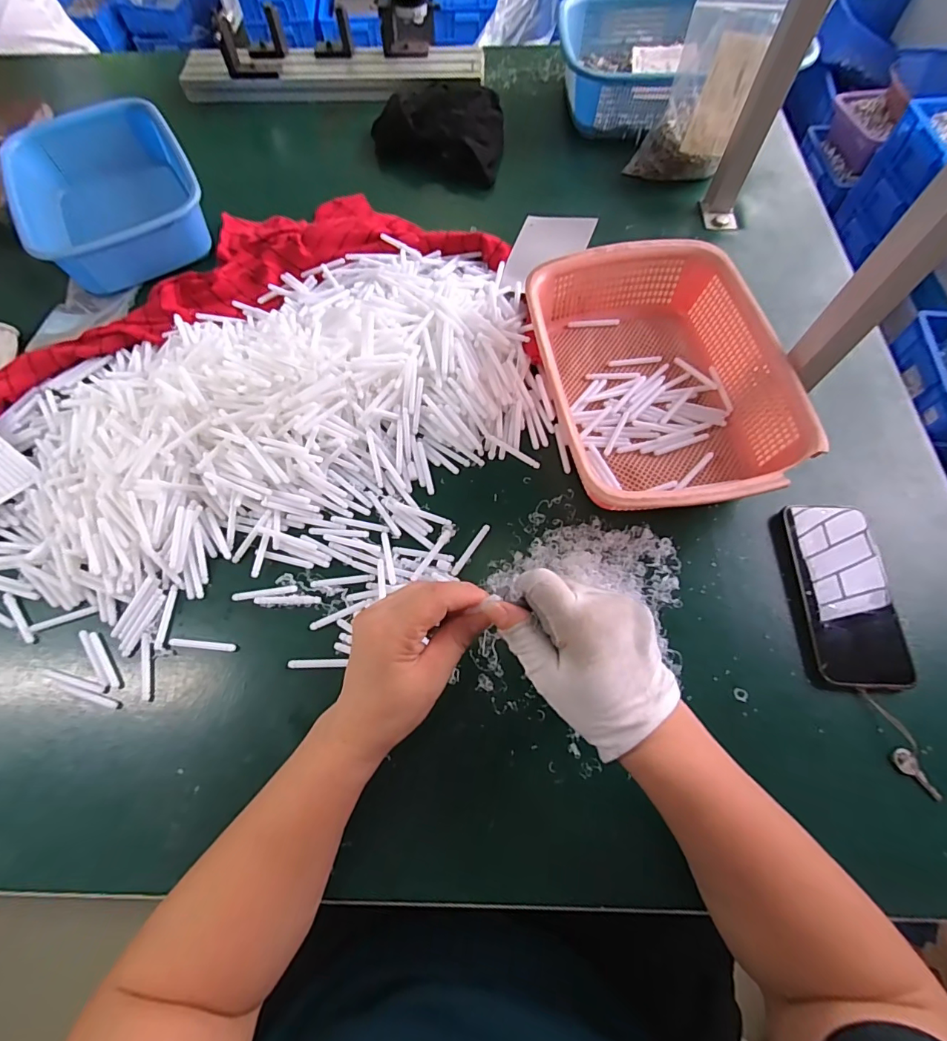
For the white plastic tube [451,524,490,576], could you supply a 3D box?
[{"bbox_3d":[-0.002,0.027,0.442,0.007,0.004,0.059,31,71,13],"label":"white plastic tube"}]

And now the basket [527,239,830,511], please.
[{"bbox_3d":[0.180,-0.138,0.469,0.213,0.081,0.291,-10,67,-3],"label":"basket"}]

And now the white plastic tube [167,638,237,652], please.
[{"bbox_3d":[-0.242,0.112,0.415,0.061,0.007,0.007,6,67,3],"label":"white plastic tube"}]

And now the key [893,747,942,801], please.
[{"bbox_3d":[0.346,0.200,0.363,0.013,0.009,0.040,-24,68,-9],"label":"key"}]

